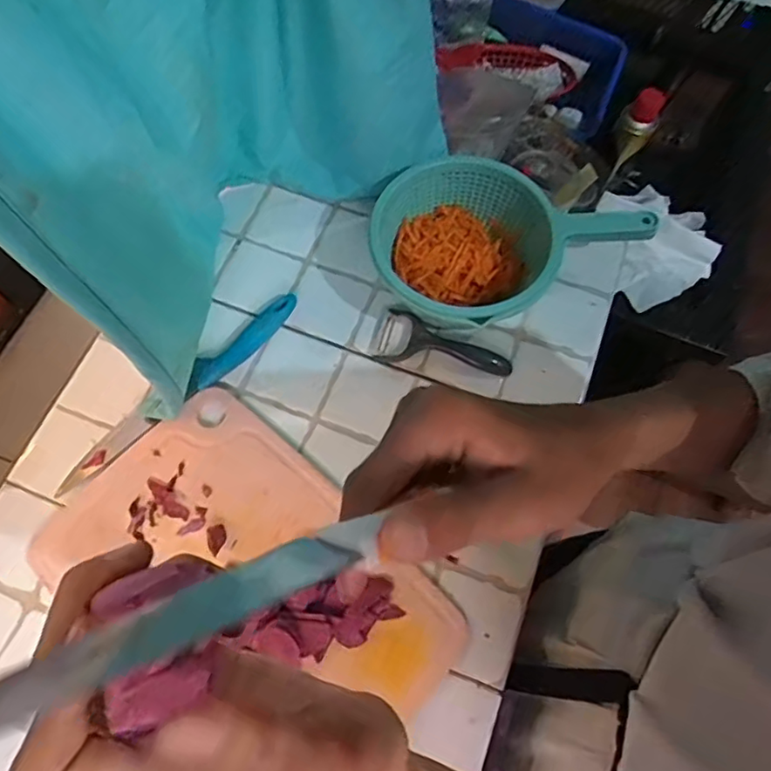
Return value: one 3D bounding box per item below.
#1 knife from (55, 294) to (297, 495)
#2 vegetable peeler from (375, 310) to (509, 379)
[{"bbox_3d":[-0.204,0.001,0.606,0.289,0.024,0.036,-40,75,-17],"label":"knife"},{"bbox_3d":[0.060,-0.032,0.625,0.140,0.026,0.056,24,69,7],"label":"vegetable peeler"}]

